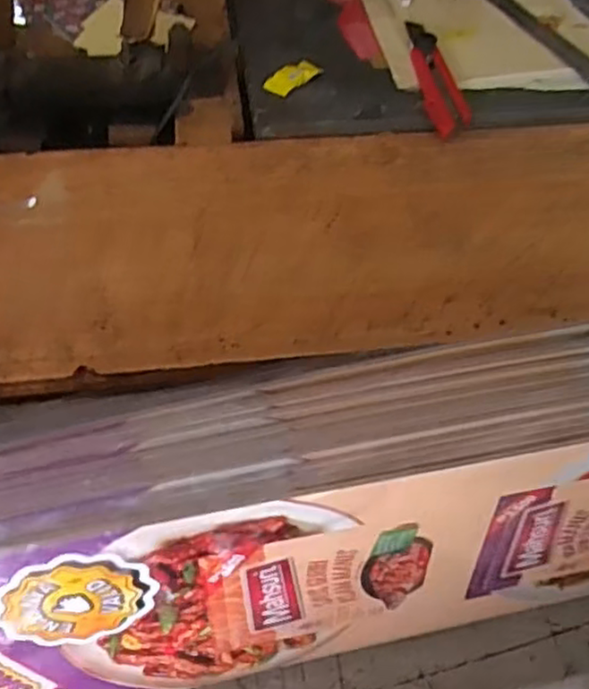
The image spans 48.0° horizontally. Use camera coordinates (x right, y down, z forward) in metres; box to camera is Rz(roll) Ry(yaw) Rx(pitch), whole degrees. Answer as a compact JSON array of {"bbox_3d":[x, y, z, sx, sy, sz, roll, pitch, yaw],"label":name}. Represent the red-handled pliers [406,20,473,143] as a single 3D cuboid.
[{"bbox_3d":[0.124,-0.239,0.581,0.033,0.012,0.169,0,54,-4],"label":"red-handled pliers"}]

